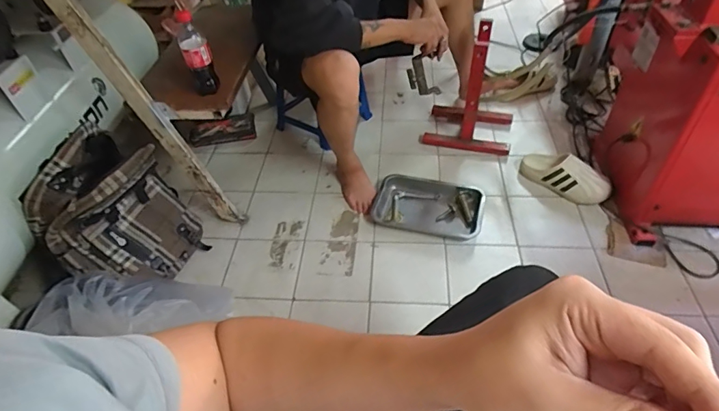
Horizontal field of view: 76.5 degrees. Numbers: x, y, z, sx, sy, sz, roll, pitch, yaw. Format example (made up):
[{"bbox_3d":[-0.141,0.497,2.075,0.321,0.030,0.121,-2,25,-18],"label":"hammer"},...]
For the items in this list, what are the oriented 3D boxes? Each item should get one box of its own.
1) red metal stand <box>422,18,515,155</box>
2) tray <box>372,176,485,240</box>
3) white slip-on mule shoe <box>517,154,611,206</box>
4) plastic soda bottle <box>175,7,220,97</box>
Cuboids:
[{"bbox_3d":[0.373,-0.385,1.500,0.292,0.354,0.201,8,47,12],"label":"red metal stand"},{"bbox_3d":[0.206,-0.002,1.369,0.310,0.035,0.197,9,47,13],"label":"tray"},{"bbox_3d":[0.615,-0.093,1.378,0.268,0.094,0.086,34,57,31],"label":"white slip-on mule shoe"},{"bbox_3d":[-0.378,-0.350,1.058,0.062,0.194,0.053,-19,47,-14],"label":"plastic soda bottle"}]

